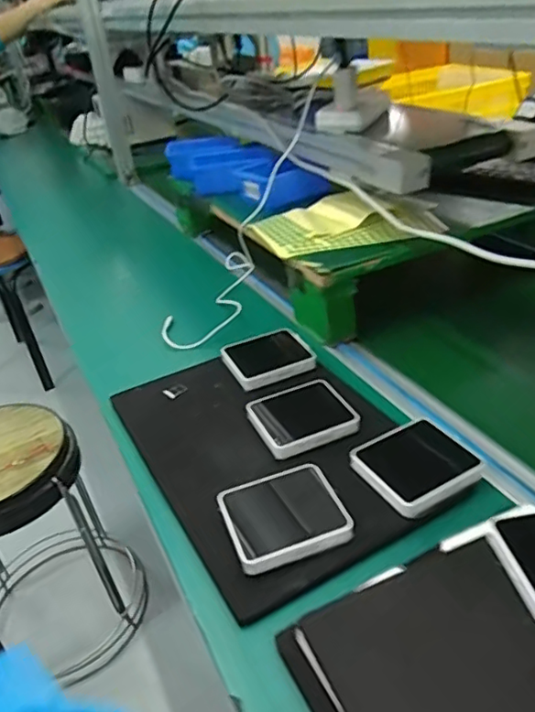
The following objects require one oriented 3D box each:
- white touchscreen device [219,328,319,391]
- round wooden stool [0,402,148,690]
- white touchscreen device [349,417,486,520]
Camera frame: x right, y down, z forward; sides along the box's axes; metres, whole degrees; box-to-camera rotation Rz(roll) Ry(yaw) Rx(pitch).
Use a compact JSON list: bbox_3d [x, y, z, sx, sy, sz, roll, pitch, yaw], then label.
[{"bbox_3d":[0.000,-0.001,0.718,0.101,0.015,0.094,-19,36,-17],"label":"white touchscreen device"},{"bbox_3d":[-0.470,0.371,1.168,0.304,0.493,0.321,-5,34,3],"label":"round wooden stool"},{"bbox_3d":[0.145,0.103,0.542,0.107,0.018,0.090,-22,36,-20],"label":"white touchscreen device"}]

